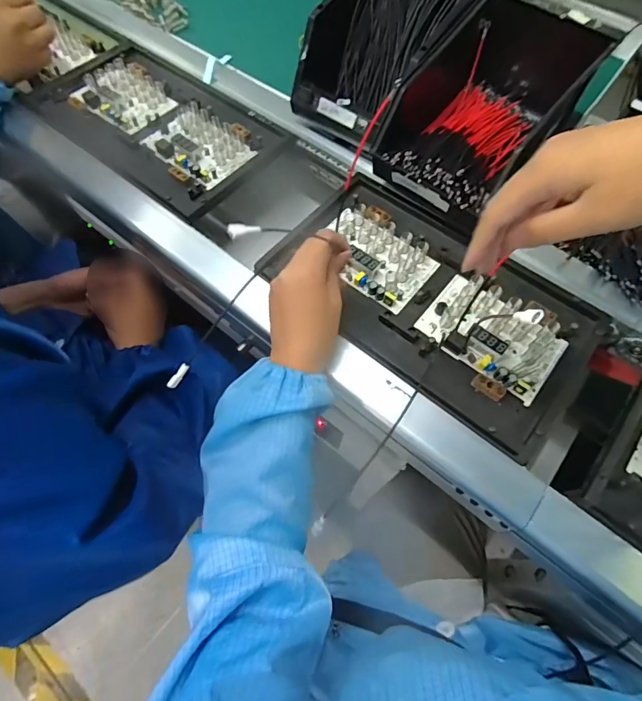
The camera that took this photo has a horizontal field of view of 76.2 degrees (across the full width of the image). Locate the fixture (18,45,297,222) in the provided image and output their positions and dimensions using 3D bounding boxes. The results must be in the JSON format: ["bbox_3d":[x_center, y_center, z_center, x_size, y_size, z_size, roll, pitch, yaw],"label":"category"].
[{"bbox_3d":[-0.233,-0.330,0.571,0.348,0.015,0.198,38,70,16],"label":"fixture"}]

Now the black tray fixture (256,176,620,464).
[{"bbox_3d":[0.126,-0.063,0.446,0.342,0.017,0.203,36,69,19],"label":"black tray fixture"}]

